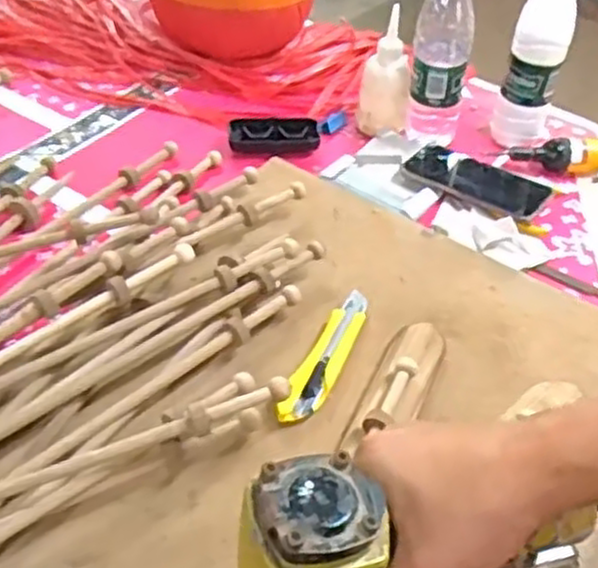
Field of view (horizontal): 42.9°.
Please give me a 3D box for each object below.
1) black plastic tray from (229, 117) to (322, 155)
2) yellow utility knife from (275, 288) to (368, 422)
[{"bbox_3d":[-0.029,-0.179,0.911,0.108,0.029,0.042,-2,45,-5],"label":"black plastic tray"},{"bbox_3d":[0.026,0.061,0.668,0.033,0.012,0.155,19,47,16],"label":"yellow utility knife"}]

